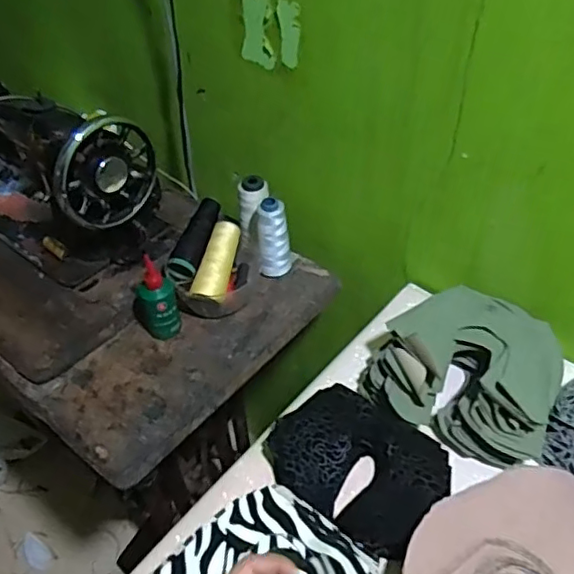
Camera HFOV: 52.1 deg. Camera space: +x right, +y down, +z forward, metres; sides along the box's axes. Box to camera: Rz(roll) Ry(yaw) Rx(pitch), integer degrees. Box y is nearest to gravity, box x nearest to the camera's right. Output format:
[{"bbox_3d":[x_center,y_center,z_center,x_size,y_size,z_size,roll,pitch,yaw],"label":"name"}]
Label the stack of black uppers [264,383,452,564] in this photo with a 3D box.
[{"bbox_3d":[0.070,0.174,0.581,0.171,0.041,0.128,25,51,26],"label":"stack of black uppers"}]

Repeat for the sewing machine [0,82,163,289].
[{"bbox_3d":[-0.362,-0.177,0.820,0.377,0.195,0.159,27,52,28],"label":"sewing machine"}]

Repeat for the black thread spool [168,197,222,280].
[{"bbox_3d":[-0.117,-0.064,0.771,0.035,0.036,0.117,9,46,13],"label":"black thread spool"}]

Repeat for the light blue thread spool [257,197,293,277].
[{"bbox_3d":[-0.017,-0.062,0.774,0.040,0.108,0.037,-2,44,2],"label":"light blue thread spool"}]

